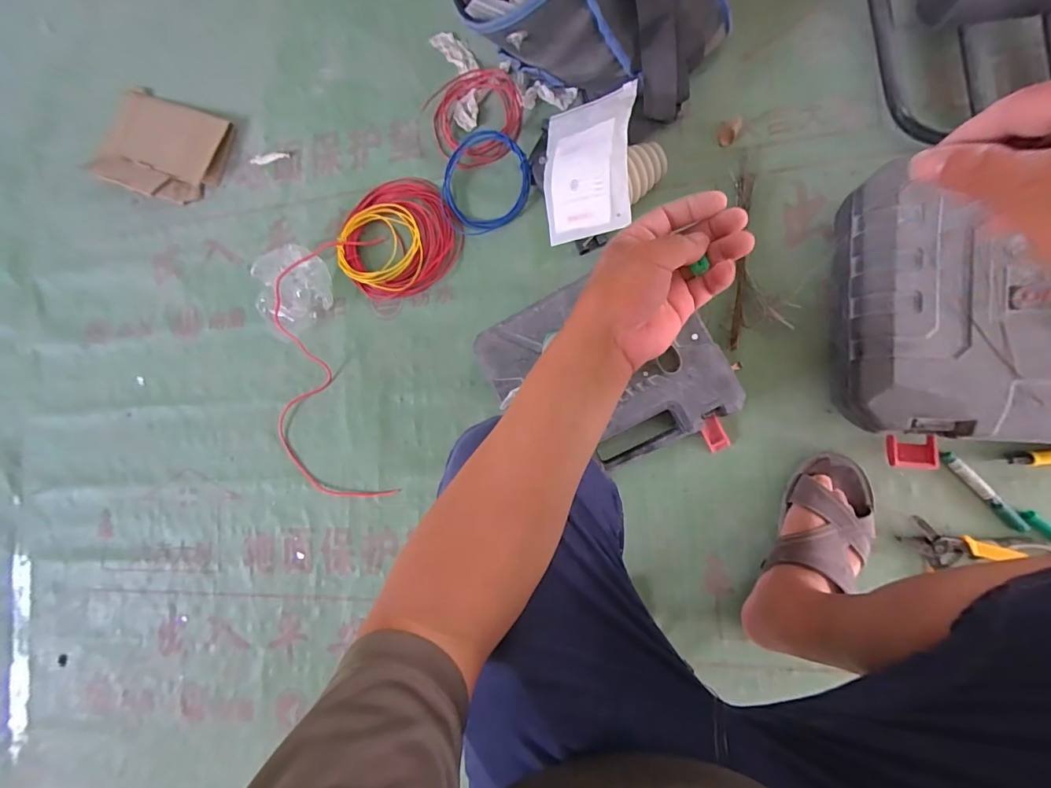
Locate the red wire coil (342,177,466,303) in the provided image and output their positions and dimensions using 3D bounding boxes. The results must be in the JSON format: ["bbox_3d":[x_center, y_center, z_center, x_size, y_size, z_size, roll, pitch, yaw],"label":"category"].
[{"bbox_3d":[-0.208,-0.254,0.757,0.186,0.021,0.189,0,88,12],"label":"red wire coil"}]

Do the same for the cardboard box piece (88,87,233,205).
[{"bbox_3d":[-0.653,-0.443,0.824,0.220,0.062,0.178,20,92,12],"label":"cardboard box piece"}]

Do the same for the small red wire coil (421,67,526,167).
[{"bbox_3d":[-0.078,-0.451,0.744,0.146,0.014,0.154,0,88,12],"label":"small red wire coil"}]

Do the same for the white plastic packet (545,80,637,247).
[{"bbox_3d":[0.090,-0.326,0.660,0.141,0.029,0.193,5,96,42],"label":"white plastic packet"}]

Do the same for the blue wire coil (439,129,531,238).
[{"bbox_3d":[-0.065,-0.331,0.720,0.143,0.038,0.149,0,88,12],"label":"blue wire coil"}]

